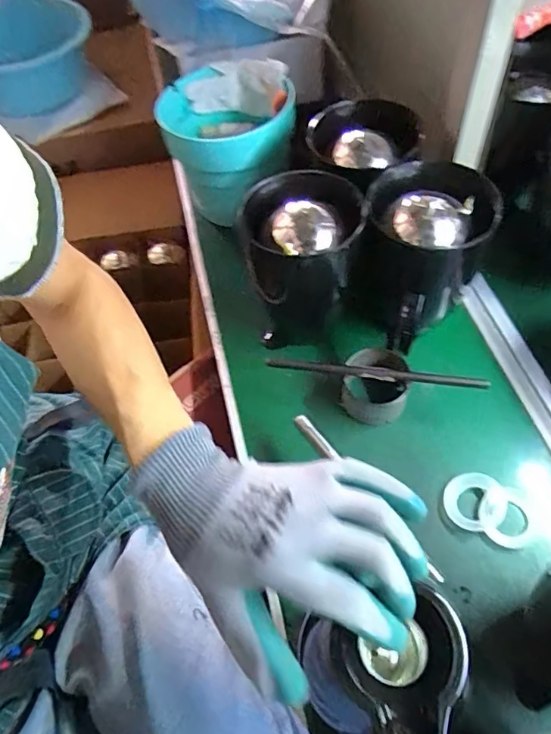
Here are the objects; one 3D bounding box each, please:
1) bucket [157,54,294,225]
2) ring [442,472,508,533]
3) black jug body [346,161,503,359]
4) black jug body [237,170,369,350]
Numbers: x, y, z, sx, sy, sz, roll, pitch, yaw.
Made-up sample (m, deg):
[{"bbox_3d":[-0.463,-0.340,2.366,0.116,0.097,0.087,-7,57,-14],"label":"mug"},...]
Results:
[{"bbox_3d":[-0.067,-0.330,0.747,0.187,0.146,0.202,6,58,9],"label":"bucket"},{"bbox_3d":[0.206,0.138,0.514,0.061,0.009,0.059,-1,65,3],"label":"ring"},{"bbox_3d":[0.164,-0.130,0.574,0.120,0.162,0.118,-31,60,-15],"label":"black jug body"},{"bbox_3d":[0.033,-0.119,0.593,0.123,0.179,0.131,-2,57,3],"label":"black jug body"}]

